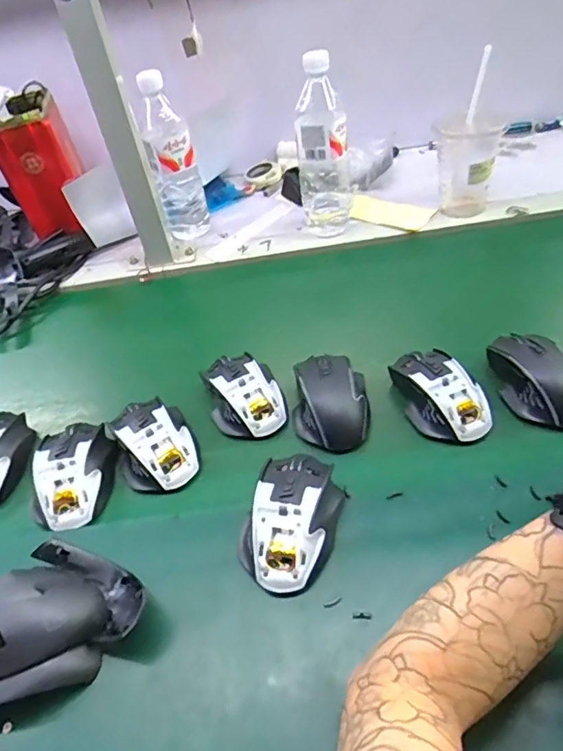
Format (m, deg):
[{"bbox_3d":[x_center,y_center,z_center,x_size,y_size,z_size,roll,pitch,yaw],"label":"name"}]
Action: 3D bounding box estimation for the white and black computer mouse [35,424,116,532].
[{"bbox_3d":[-0.197,0.088,0.506,0.069,0.032,0.114,-10,45,0],"label":"white and black computer mouse"}]

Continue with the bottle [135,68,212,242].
[{"bbox_3d":[-0.151,-0.301,0.750,0.057,0.220,0.061,14,49,22],"label":"bottle"}]

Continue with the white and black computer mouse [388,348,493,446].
[{"bbox_3d":[0.155,0.016,0.526,0.070,0.038,0.115,-22,46,-13],"label":"white and black computer mouse"}]

